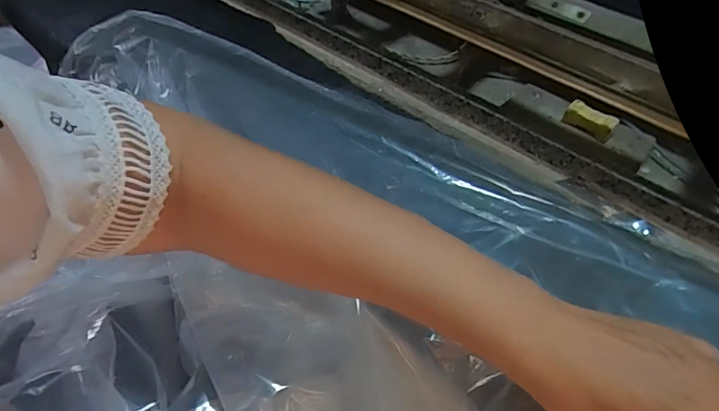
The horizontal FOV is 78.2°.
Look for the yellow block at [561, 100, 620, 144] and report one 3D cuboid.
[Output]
[{"bbox_3d":[0.237,-0.087,0.453,0.019,0.019,0.049,-33,58,-29],"label":"yellow block"}]

